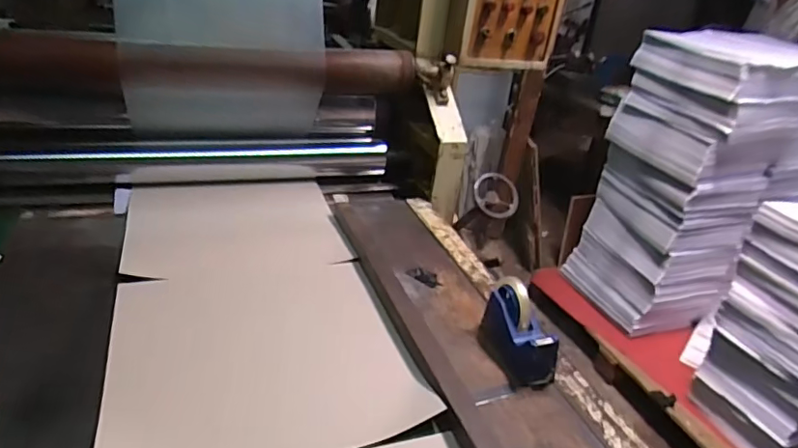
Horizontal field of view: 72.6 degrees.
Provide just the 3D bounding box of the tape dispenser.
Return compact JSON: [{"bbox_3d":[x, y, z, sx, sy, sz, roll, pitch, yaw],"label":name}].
[{"bbox_3d":[0.198,0.176,0.912,0.073,0.112,0.169,-5,30,-23],"label":"tape dispenser"}]

